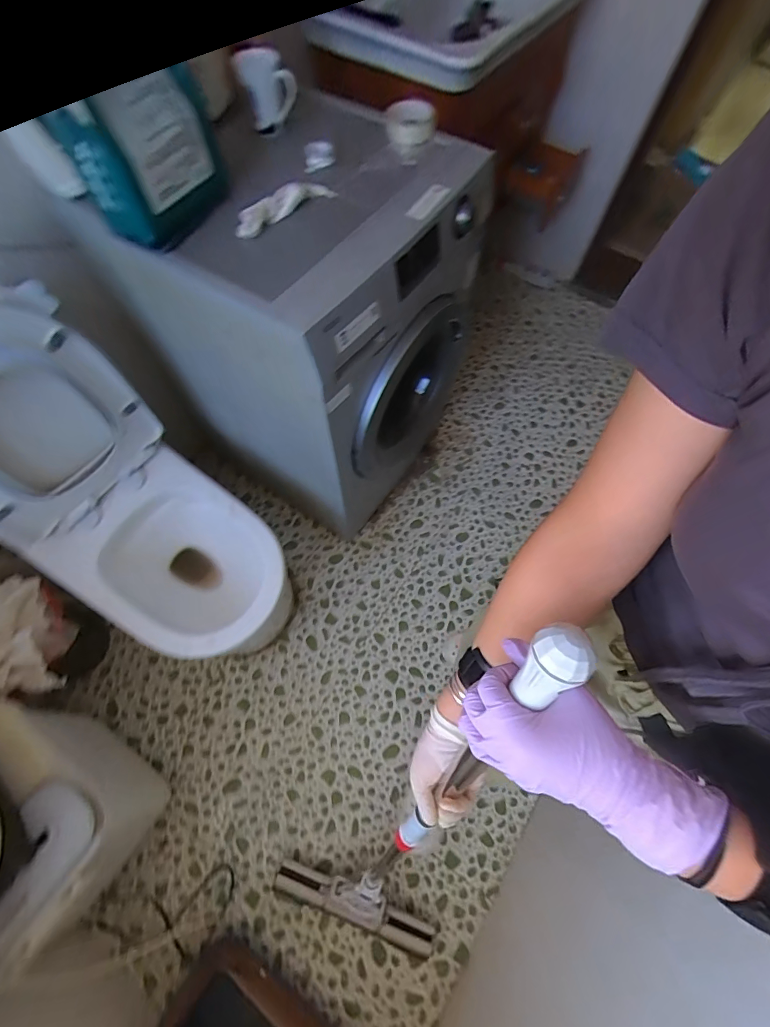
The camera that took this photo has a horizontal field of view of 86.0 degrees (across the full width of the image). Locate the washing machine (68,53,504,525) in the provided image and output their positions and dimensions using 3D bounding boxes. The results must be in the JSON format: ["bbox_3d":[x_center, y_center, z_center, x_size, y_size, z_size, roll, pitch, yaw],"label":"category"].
[{"bbox_3d":[-0.137,-0.396,1.118,0.525,0.852,0.633,27,68,11],"label":"washing machine"}]

